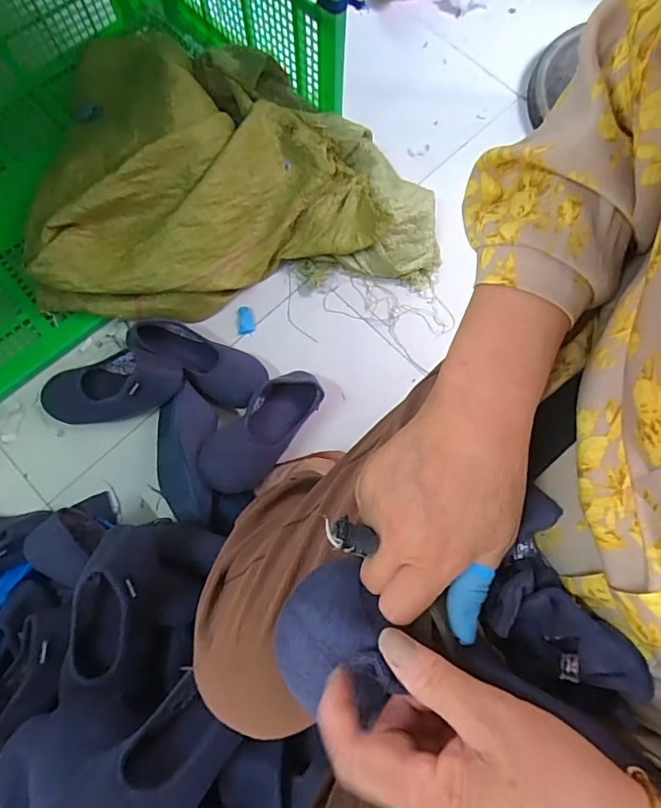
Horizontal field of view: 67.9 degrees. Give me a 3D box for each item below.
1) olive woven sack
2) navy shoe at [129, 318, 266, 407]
[{"bbox_3d":[-0.179,-0.415,0.865,0.670,0.188,0.446,-11,75,-4],"label":"olive woven sack"},{"bbox_3d":[-0.217,-0.077,0.829,0.231,0.078,0.097,30,76,8],"label":"navy shoe"}]

